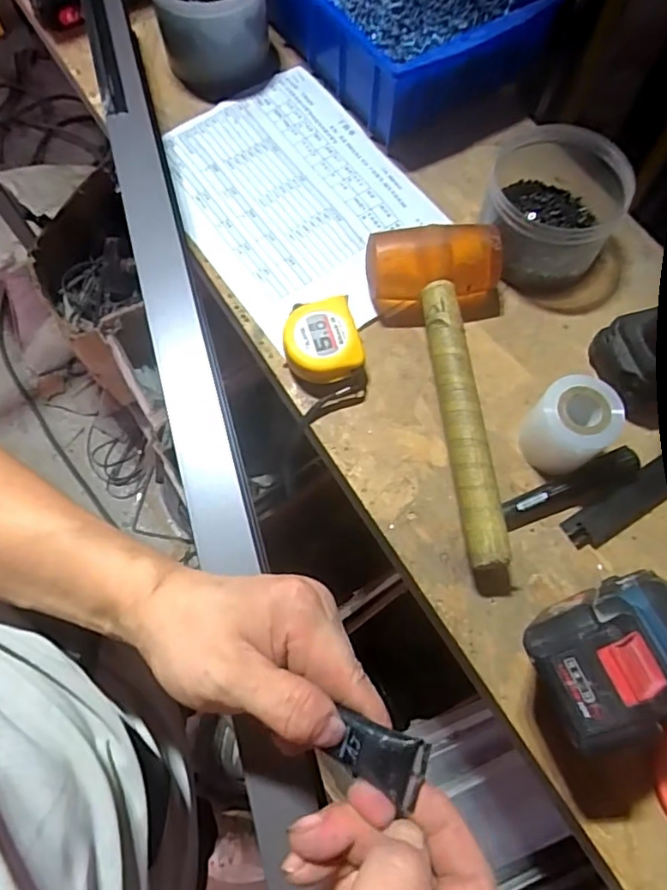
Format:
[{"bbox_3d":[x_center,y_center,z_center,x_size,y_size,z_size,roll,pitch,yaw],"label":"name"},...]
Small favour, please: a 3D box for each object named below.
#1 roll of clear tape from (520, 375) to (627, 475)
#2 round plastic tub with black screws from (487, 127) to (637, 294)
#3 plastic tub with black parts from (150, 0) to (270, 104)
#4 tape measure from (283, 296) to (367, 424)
[{"bbox_3d":[0.176,-0.016,0.433,0.054,0.069,0.053,0,70,0],"label":"roll of clear tape"},{"bbox_3d":[0.187,-0.201,0.499,0.102,0.071,0.115,20,72,7],"label":"round plastic tub with black screws"},{"bbox_3d":[-0.120,-0.427,0.584,0.109,0.108,0.137,-13,71,-5],"label":"plastic tub with black parts"},{"bbox_3d":[-0.007,-0.073,0.480,0.063,0.039,0.090,-16,71,-6],"label":"tape measure"}]

